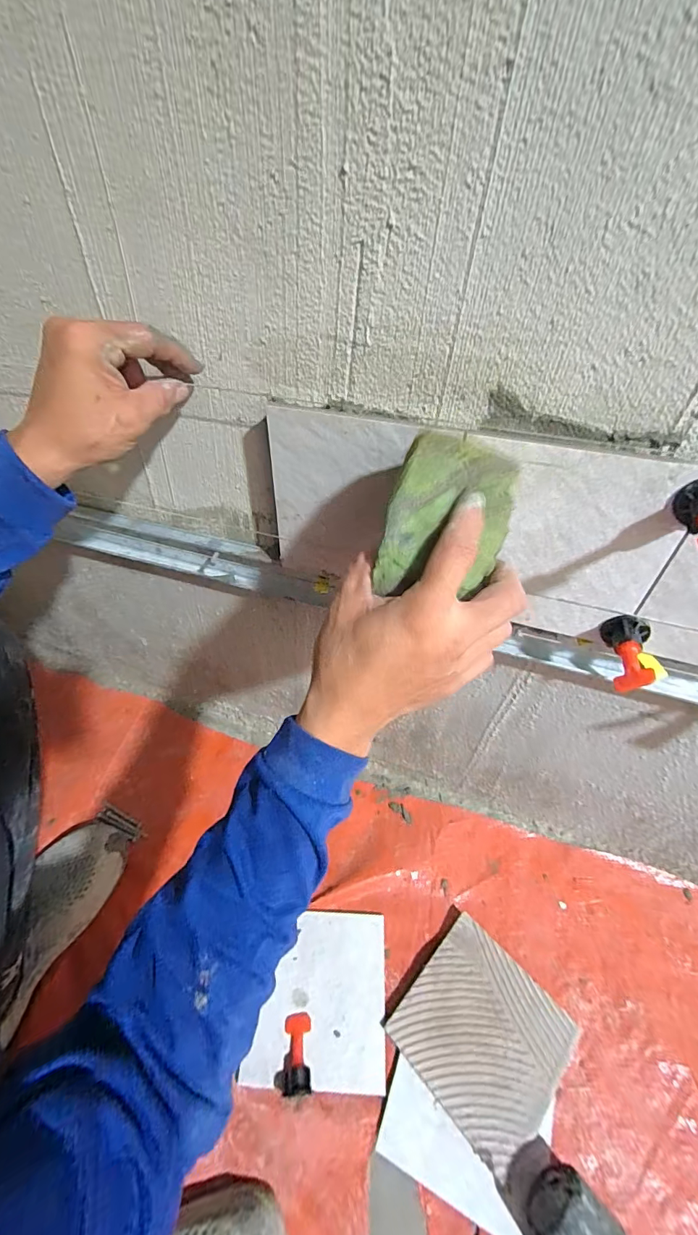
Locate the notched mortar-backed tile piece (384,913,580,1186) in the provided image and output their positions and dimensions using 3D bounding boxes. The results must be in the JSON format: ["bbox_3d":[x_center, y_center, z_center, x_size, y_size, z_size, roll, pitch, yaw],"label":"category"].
[{"bbox_3d":[0.140,0.434,0.446,0.145,0.019,0.145,-33,53,-31],"label":"notched mortar-backed tile piece"}]

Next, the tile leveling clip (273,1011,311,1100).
[{"bbox_3d":[-0.056,0.449,0.436,0.035,0.025,0.059,-1,30,-2],"label":"tile leveling clip"}]

